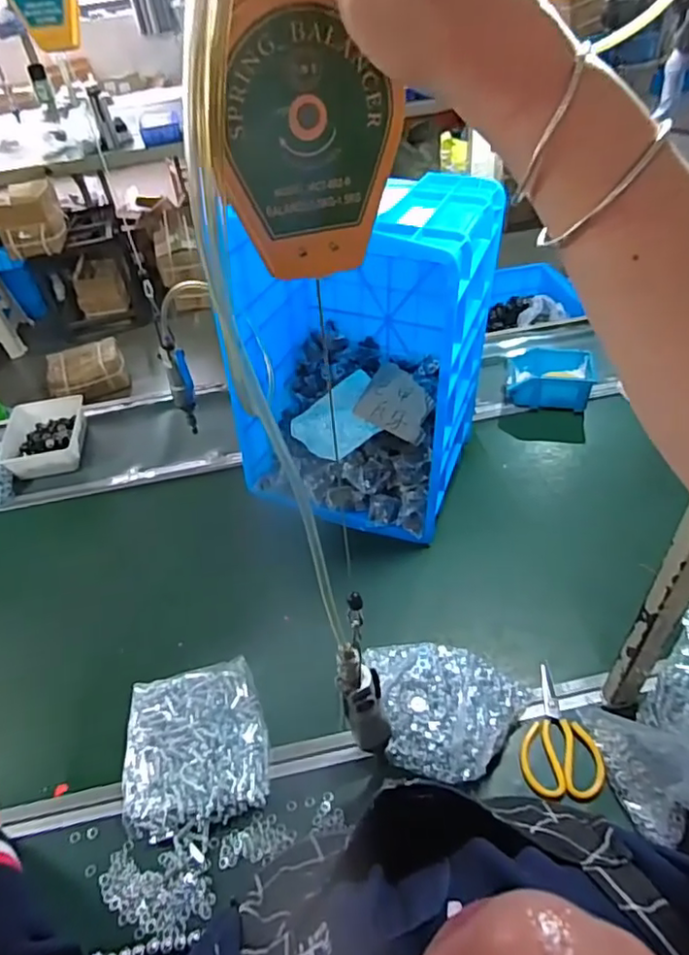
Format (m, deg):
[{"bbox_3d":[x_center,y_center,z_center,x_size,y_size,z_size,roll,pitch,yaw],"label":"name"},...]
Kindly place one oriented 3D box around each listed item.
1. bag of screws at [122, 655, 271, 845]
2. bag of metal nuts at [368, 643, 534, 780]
[{"bbox_3d":[-0.211,0.377,0.846,0.191,0.034,0.212,-13,46,-6],"label":"bag of screws"},{"bbox_3d":[0.129,0.322,0.831,0.241,0.050,0.168,8,47,15],"label":"bag of metal nuts"}]

